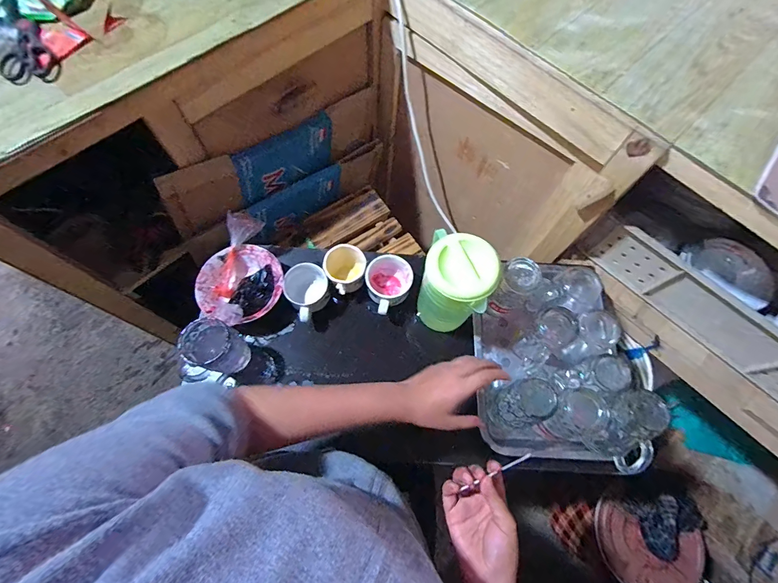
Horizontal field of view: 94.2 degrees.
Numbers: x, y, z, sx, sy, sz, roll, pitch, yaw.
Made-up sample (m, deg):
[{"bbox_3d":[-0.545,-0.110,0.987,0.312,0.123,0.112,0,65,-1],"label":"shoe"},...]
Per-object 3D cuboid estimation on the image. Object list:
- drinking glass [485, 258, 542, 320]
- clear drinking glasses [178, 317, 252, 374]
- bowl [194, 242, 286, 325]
[{"bbox_3d":[0.226,-0.001,0.675,0.063,0.134,0.069,38,73,12],"label":"drinking glass"},{"bbox_3d":[-0.290,0.094,0.614,0.077,0.101,0.067,36,73,11],"label":"clear drinking glasses"},{"bbox_3d":[-0.279,-0.010,0.688,0.153,0.054,0.150,1,70,-2],"label":"bowl"}]

